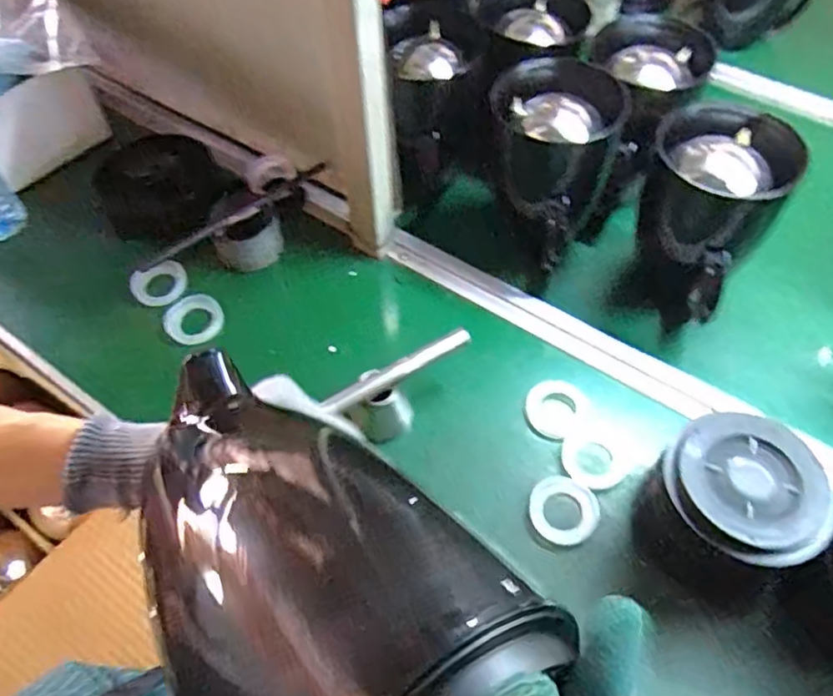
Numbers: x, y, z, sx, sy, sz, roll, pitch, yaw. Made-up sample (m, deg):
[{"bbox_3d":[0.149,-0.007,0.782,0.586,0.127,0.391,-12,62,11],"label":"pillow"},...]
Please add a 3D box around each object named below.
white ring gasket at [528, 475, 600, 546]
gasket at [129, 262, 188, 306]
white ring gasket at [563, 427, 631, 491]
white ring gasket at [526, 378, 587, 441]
[{"bbox_3d":[0.132,0.143,0.581,0.060,0.004,0.059,0,54,1],"label":"white ring gasket"},{"bbox_3d":[-0.286,-0.070,0.724,0.061,0.046,0.010,-20,29,-10],"label":"gasket"},{"bbox_3d":[0.169,0.104,0.613,0.064,0.005,0.060,0,54,1],"label":"white ring gasket"},{"bbox_3d":[0.138,0.061,0.645,0.056,0.013,0.067,29,59,20],"label":"white ring gasket"}]

